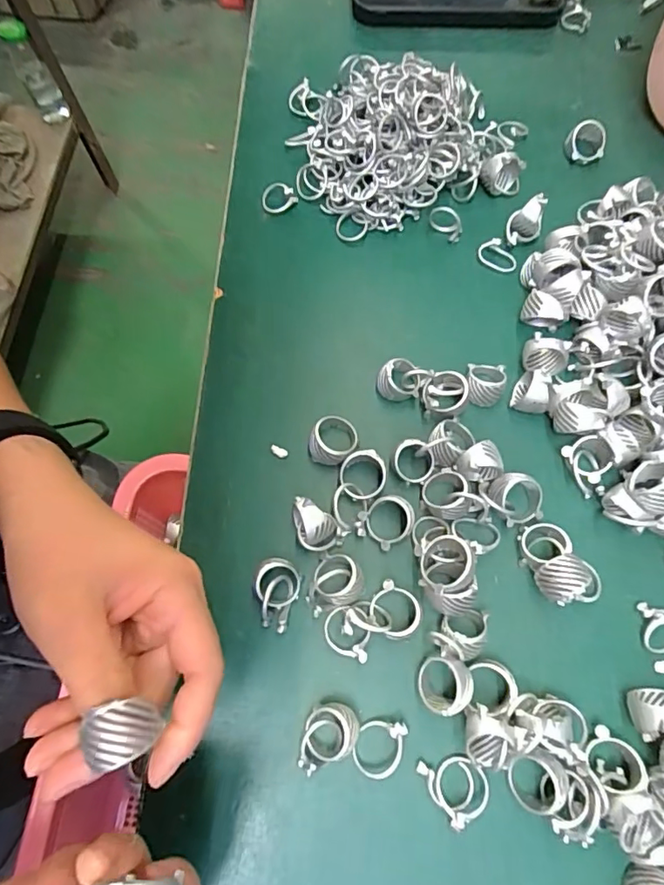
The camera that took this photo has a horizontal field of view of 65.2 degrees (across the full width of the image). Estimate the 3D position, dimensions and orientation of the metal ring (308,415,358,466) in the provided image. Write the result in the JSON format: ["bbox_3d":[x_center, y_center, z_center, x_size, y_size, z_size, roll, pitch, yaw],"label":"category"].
[{"bbox_3d":[0.002,-0.002,0.272,0.023,0.019,0.026,26,72,9],"label":"metal ring"}]

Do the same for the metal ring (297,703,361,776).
[{"bbox_3d":[-0.001,0.129,0.225,0.022,0.018,0.030,12,71,4],"label":"metal ring"}]

